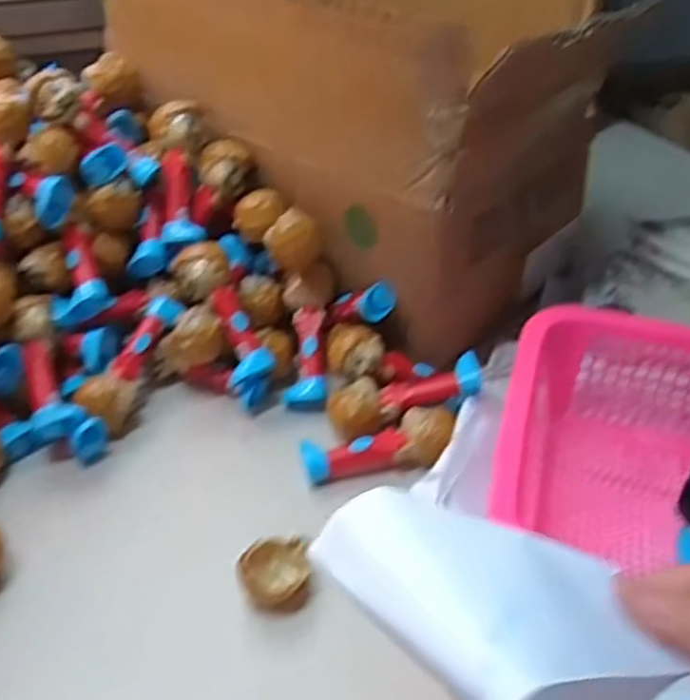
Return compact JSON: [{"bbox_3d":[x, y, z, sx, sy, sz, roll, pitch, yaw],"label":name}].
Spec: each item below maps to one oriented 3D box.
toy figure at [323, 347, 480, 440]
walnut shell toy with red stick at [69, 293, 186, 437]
[{"bbox_3d":[0.048,0.037,0.613,0.125,0.040,0.048,-8,39,-14],"label":"toy figure"},{"bbox_3d":[-0.177,0.009,0.629,0.042,0.032,0.123,14,59,15],"label":"walnut shell toy with red stick"}]

